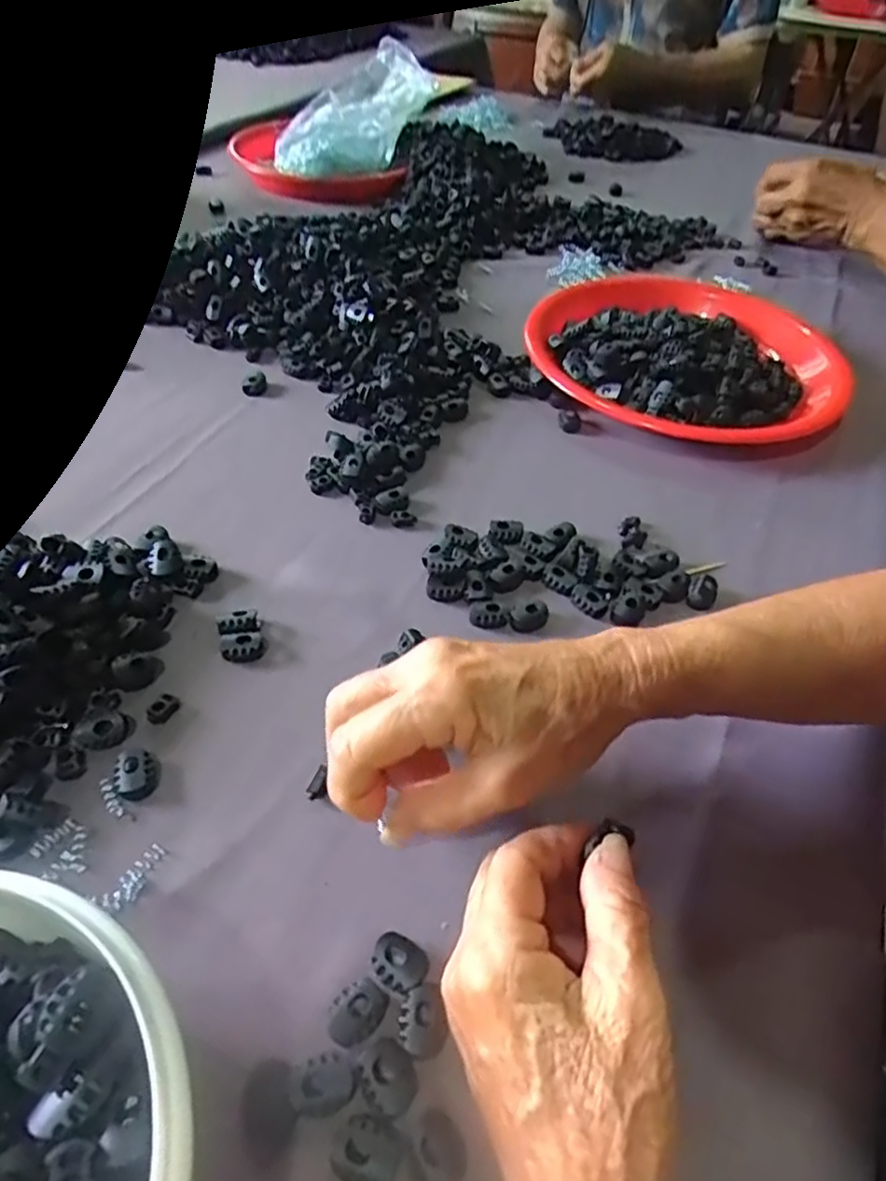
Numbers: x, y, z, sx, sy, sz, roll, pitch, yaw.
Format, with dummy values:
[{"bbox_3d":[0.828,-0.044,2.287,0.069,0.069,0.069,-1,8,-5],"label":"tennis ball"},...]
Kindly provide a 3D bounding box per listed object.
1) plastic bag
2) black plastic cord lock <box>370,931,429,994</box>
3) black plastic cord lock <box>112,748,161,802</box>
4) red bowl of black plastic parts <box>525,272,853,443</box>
[{"bbox_3d":[-0.100,-0.563,0.817,0.107,0.076,0.236,25,65,17],"label":"plastic bag"},{"bbox_3d":[-0.017,0.143,0.260,0.021,0.004,0.019,21,49,14],"label":"black plastic cord lock"},{"bbox_3d":[-0.138,0.082,0.305,0.020,0.008,0.023,4,47,-2],"label":"black plastic cord lock"},{"bbox_3d":[0.205,-0.201,0.571,0.245,0.047,0.252,3,47,-3],"label":"red bowl of black plastic parts"}]

